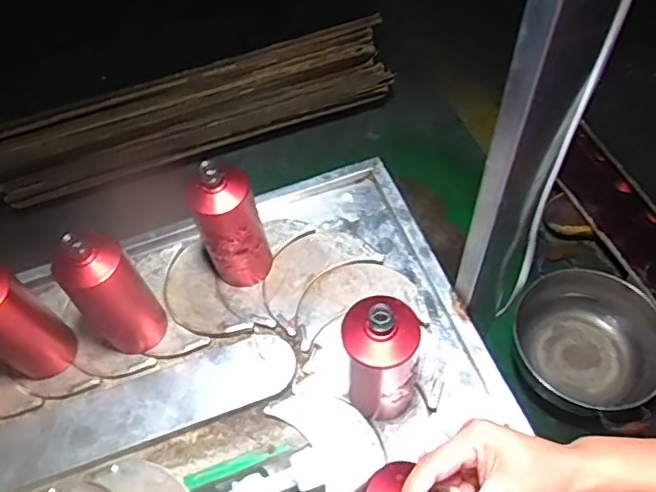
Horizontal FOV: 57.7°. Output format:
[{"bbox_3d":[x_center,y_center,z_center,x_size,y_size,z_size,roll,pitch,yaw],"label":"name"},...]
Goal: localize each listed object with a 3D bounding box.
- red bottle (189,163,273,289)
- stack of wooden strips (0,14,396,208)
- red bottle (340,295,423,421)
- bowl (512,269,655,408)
[{"bbox_3d":[-0.128,-0.028,0.800,0.079,0.205,0.079,-2,58,3],"label":"red bottle"},{"bbox_3d":[-0.441,-0.409,1.803,1.270,0.267,0.149,-19,59,-7],"label":"stack of wooden strips"},{"bbox_3d":[0.060,0.129,0.682,0.077,0.207,0.079,-2,58,3],"label":"red bottle"},{"bbox_3d":[0.636,0.233,1.386,0.346,0.167,0.308,16,61,15],"label":"bowl"}]

